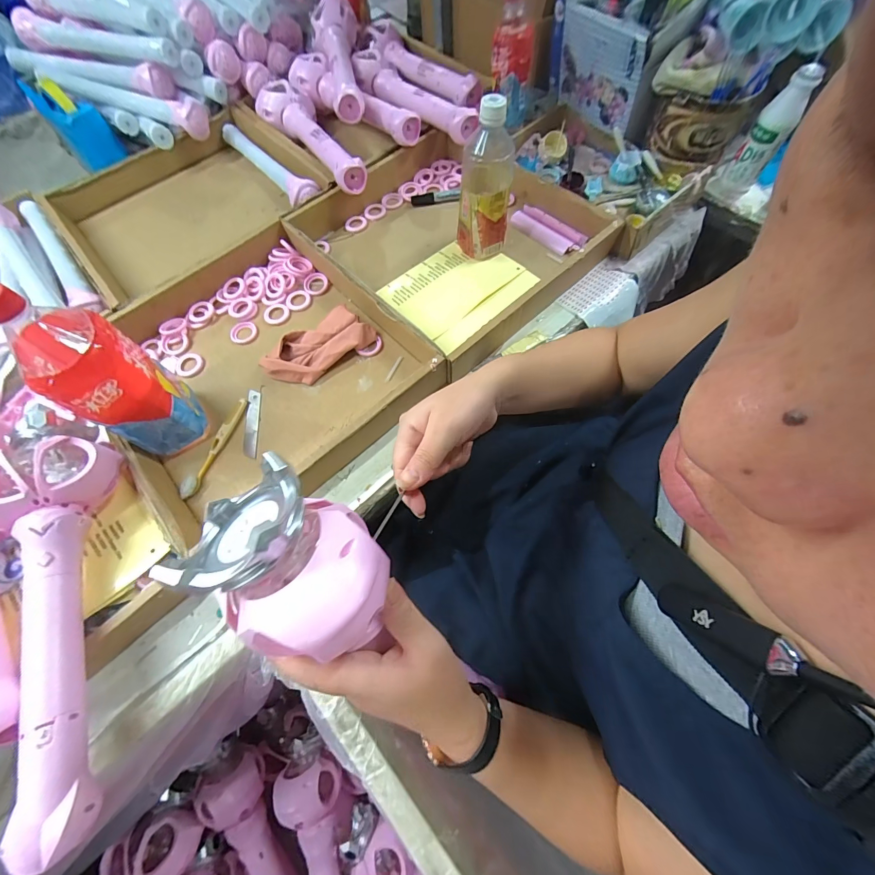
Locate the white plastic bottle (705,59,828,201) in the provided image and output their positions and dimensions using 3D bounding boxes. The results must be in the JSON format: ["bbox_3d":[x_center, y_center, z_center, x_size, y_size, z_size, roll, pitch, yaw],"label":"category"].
[{"bbox_3d":[0.478,-0.441,0.542,0.056,0.149,0.051,37,73,16],"label":"white plastic bottle"}]

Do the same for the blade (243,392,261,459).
[{"bbox_3d":[-0.238,-0.019,0.472,0.017,0.004,0.097,-5,66,-9],"label":"blade"}]

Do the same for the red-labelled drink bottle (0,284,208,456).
[{"bbox_3d":[-0.341,-0.065,0.379,0.096,0.205,0.083,37,73,16],"label":"red-labelled drink bottle"}]

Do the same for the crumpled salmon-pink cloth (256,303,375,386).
[{"bbox_3d":[-0.162,-0.121,0.500,0.143,0.028,0.069,-37,70,-12],"label":"crumpled salmon-pink cloth"}]

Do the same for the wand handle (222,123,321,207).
[{"bbox_3d":[-0.300,-0.483,0.650,0.048,0.046,0.309,-38,70,-13],"label":"wand handle"}]

